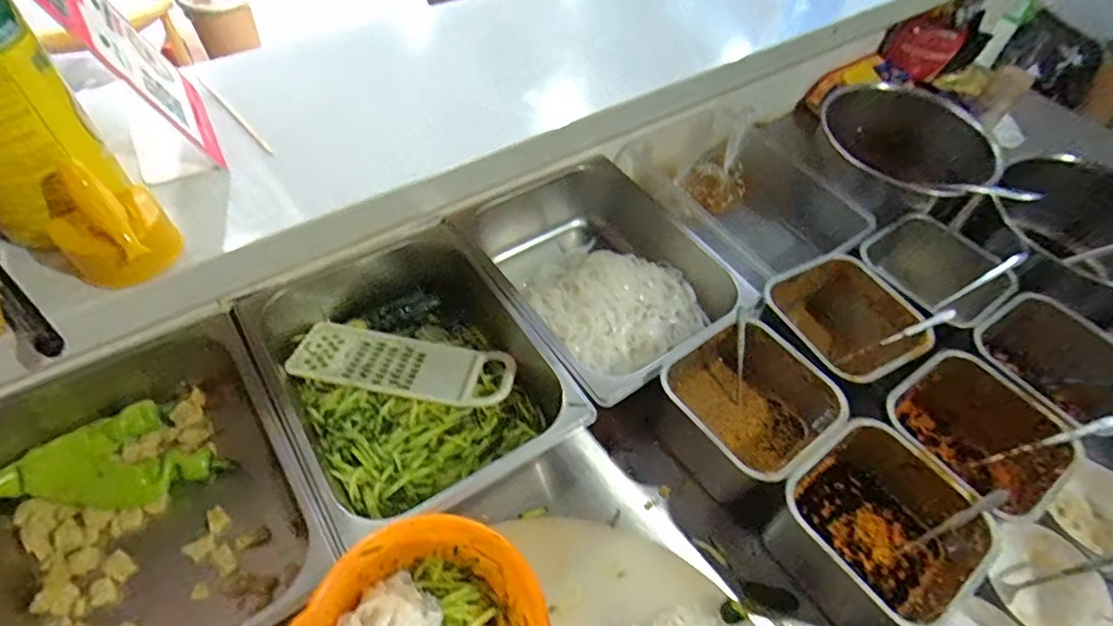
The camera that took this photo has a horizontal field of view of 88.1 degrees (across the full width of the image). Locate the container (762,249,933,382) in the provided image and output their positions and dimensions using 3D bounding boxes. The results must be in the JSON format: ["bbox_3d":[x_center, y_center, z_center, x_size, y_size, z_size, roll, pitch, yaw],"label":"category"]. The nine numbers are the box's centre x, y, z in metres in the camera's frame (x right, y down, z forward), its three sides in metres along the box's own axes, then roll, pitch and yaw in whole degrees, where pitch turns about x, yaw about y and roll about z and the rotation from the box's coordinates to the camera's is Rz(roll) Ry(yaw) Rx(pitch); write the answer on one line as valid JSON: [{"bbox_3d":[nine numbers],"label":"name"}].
[{"bbox_3d":[0.342,0.017,0.706,0.182,0.087,0.164,-19,57,-18],"label":"container"}]

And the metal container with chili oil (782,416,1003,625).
[{"bbox_3d":[0.305,0.203,0.553,0.160,0.082,0.156,-30,61,-25],"label":"metal container with chili oil"}]

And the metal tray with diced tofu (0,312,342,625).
[{"bbox_3d":[-0.390,0.199,0.541,0.293,0.128,0.332,-29,61,-24],"label":"metal tray with diced tofu"}]

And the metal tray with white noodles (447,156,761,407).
[{"bbox_3d":[0.042,-0.050,0.749,0.257,0.097,0.346,-30,61,-24],"label":"metal tray with white noodles"}]

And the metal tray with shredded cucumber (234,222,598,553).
[{"bbox_3d":[-0.166,0.064,0.642,0.261,0.095,0.336,-27,60,-23],"label":"metal tray with shredded cucumber"}]

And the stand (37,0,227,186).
[{"bbox_3d":[-0.364,-0.227,0.479,0.077,0.189,0.149,-23,58,-21],"label":"stand"}]

